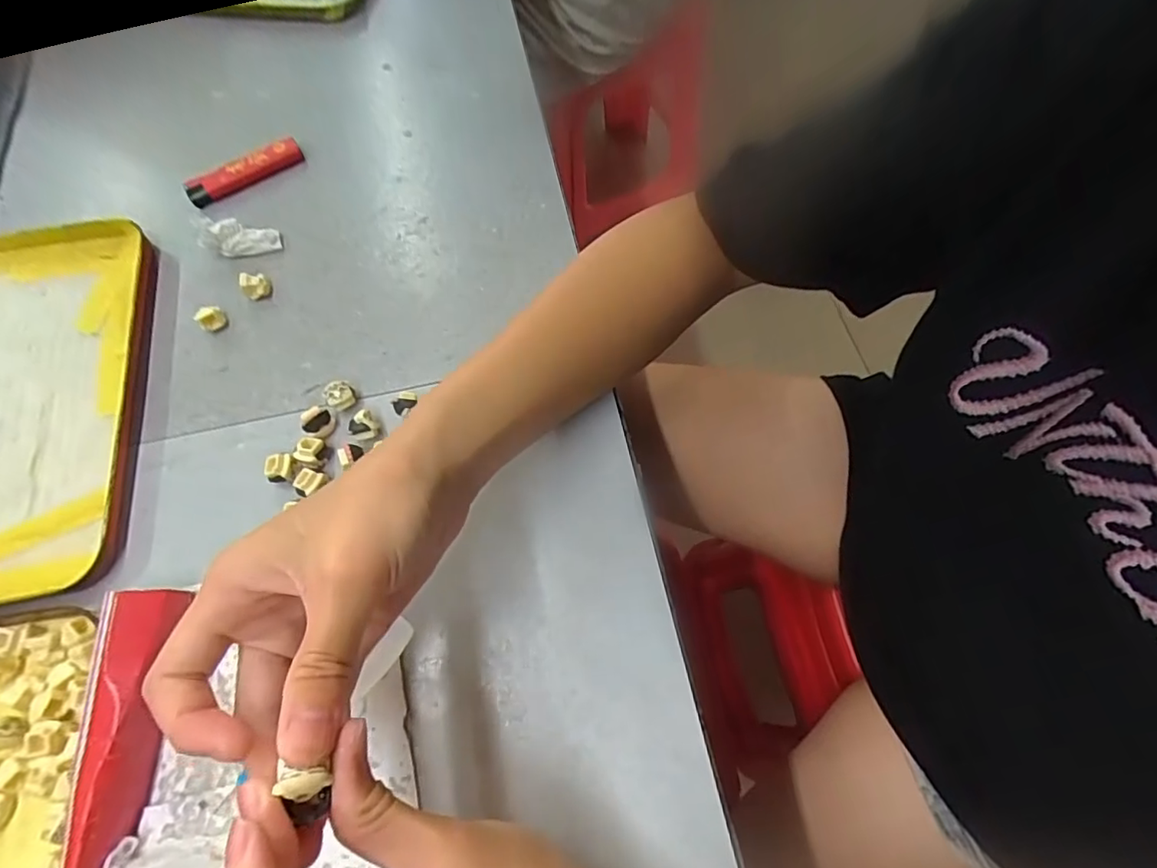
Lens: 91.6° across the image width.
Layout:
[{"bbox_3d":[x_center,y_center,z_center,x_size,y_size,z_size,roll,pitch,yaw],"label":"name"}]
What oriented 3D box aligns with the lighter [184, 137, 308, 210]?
[{"bbox_3d":[-0.225,-0.177,0.379,0.078,0.010,0.016,-29,70,-11],"label":"lighter"}]

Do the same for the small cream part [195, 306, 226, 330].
[{"bbox_3d":[-0.222,-0.070,0.340,0.011,0.013,0.015,39,73,16],"label":"small cream part"}]

